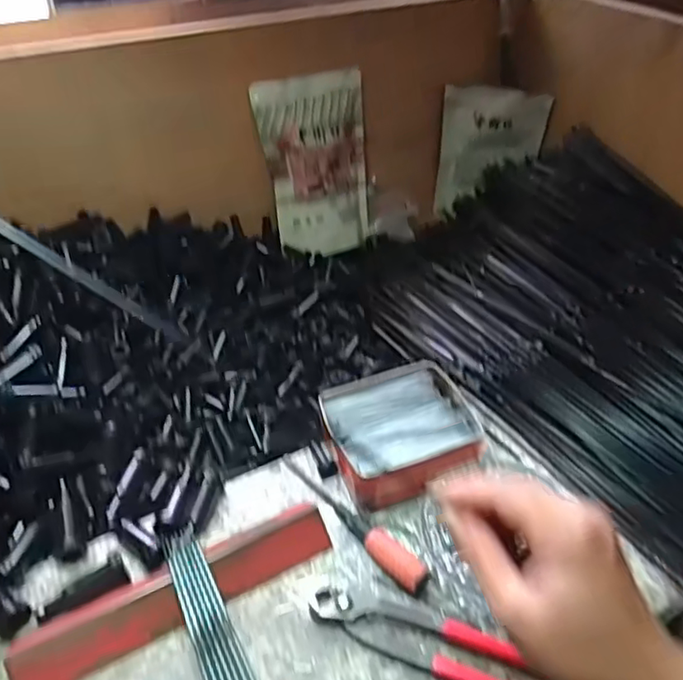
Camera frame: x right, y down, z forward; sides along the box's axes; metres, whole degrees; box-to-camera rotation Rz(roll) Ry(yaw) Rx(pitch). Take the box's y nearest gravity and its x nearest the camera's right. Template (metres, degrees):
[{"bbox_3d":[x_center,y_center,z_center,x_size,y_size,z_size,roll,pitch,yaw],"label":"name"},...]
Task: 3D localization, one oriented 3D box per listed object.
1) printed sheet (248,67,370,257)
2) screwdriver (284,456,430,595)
[{"bbox_3d":[-0.026,-0.214,0.739,0.133,0.208,0.036,-19,25,-22],"label":"printed sheet"},{"bbox_3d":[0.011,0.136,0.479,0.026,0.020,0.159,-28,49,-28],"label":"screwdriver"}]

